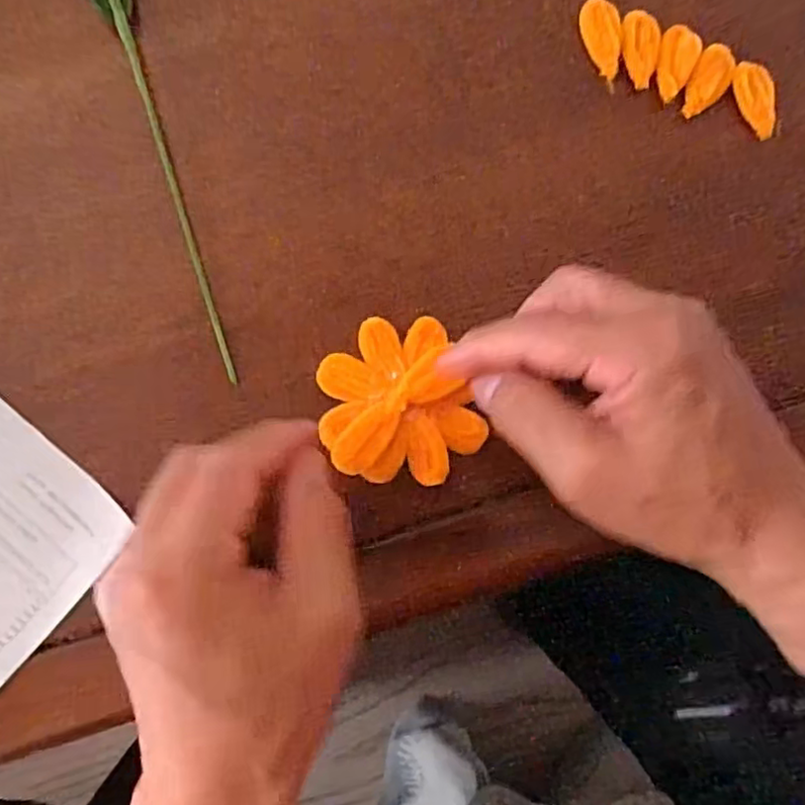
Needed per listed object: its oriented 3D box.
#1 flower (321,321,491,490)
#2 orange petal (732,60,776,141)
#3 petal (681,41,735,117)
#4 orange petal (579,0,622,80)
[{"bbox_3d":[-0.003,0.001,0.305,0.068,0.009,0.076,-21,89,-5],"label":"flower"},{"bbox_3d":[0.180,-0.154,0.330,0.016,0.005,0.038,-15,86,-4],"label":"orange petal"},{"bbox_3d":[0.156,-0.163,0.331,0.019,0.005,0.039,21,84,-1],"label":"petal"},{"bbox_3d":[0.102,-0.184,0.329,0.018,0.005,0.040,-11,86,-4],"label":"orange petal"}]

